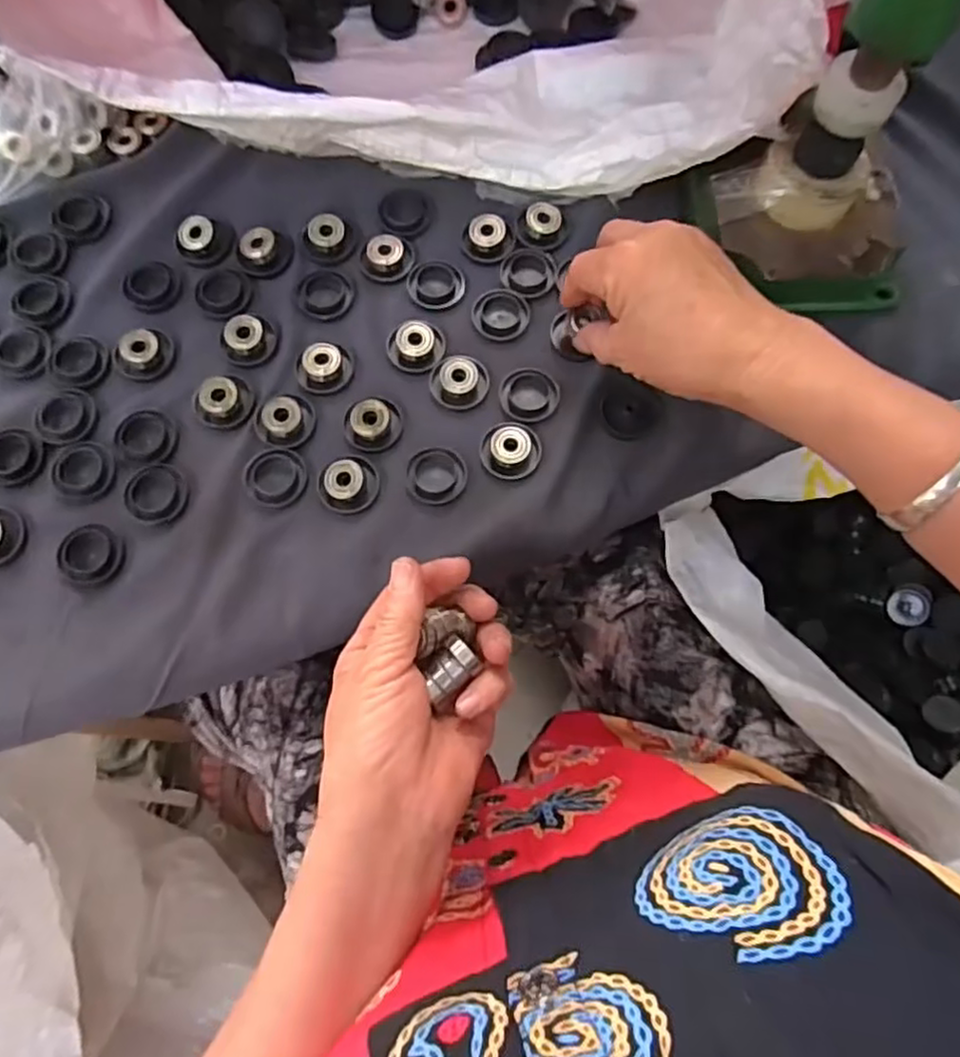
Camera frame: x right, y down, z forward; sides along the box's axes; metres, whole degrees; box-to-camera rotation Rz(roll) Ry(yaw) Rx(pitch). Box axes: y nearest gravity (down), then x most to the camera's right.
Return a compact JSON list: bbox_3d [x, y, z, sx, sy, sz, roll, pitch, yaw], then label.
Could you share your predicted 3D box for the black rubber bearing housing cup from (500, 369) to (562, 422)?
[{"bbox_3d":[0.029,-0.079,0.410,0.034,0.008,0.034,1,72,-2],"label":"black rubber bearing housing cup"}]

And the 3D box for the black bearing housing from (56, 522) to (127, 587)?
[{"bbox_3d":[-0.207,0.014,0.373,0.035,0.006,0.031,32,74,8],"label":"black bearing housing"}]

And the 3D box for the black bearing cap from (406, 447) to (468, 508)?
[{"bbox_3d":[-0.025,-0.030,0.391,0.032,0.013,0.032,1,72,-2],"label":"black bearing cap"}]

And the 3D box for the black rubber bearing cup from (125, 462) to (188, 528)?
[{"bbox_3d":[-0.177,-0.019,0.386,0.032,0.006,0.034,1,72,-2],"label":"black rubber bearing cup"}]

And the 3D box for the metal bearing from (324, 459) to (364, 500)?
[{"bbox_3d":[-0.074,-0.027,0.383,0.019,0.008,0.021,33,74,8],"label":"metal bearing"}]

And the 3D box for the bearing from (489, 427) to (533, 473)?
[{"bbox_3d":[0.018,-0.045,0.393,0.022,0.013,0.022,1,72,-2],"label":"bearing"}]

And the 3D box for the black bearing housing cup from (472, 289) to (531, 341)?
[{"bbox_3d":[0.012,-0.129,0.425,0.033,0.008,0.031,1,72,-2],"label":"black bearing housing cup"}]

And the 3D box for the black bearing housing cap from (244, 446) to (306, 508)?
[{"bbox_3d":[-0.113,-0.029,0.389,0.034,0.009,0.035,1,72,-2],"label":"black bearing housing cap"}]

